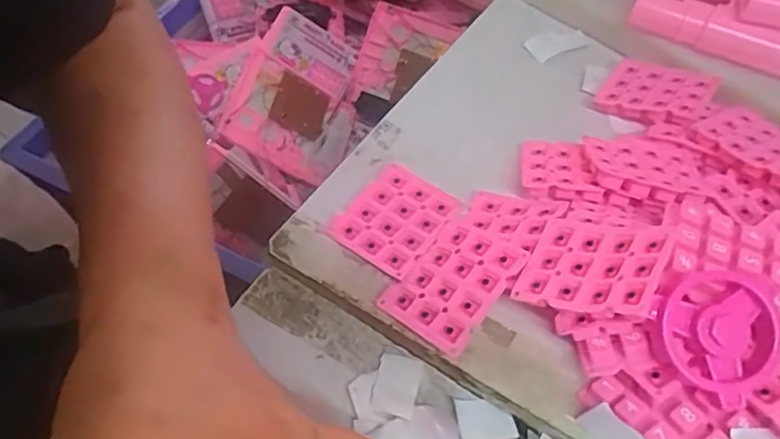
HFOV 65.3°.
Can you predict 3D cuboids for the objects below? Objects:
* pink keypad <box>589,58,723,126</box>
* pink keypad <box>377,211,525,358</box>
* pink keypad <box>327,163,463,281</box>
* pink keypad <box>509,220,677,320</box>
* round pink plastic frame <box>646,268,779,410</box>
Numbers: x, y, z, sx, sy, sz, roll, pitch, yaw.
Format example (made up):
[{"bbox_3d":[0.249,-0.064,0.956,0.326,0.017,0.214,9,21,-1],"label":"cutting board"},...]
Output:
[{"bbox_3d":[0.160,-0.076,0.369,0.058,0.013,0.044,24,59,30],"label":"pink keypad"},{"bbox_3d":[0.030,0.029,0.291,0.049,0.006,0.062,28,69,39],"label":"pink keypad"},{"bbox_3d":[0.003,0.000,0.323,0.050,0.007,0.057,33,63,23],"label":"pink keypad"},{"bbox_3d":[0.088,0.020,0.265,0.058,0.005,0.049,6,46,44],"label":"pink keypad"},{"bbox_3d":[0.136,0.044,0.248,0.053,0.018,0.050,-41,83,-9],"label":"round pink plastic frame"}]

